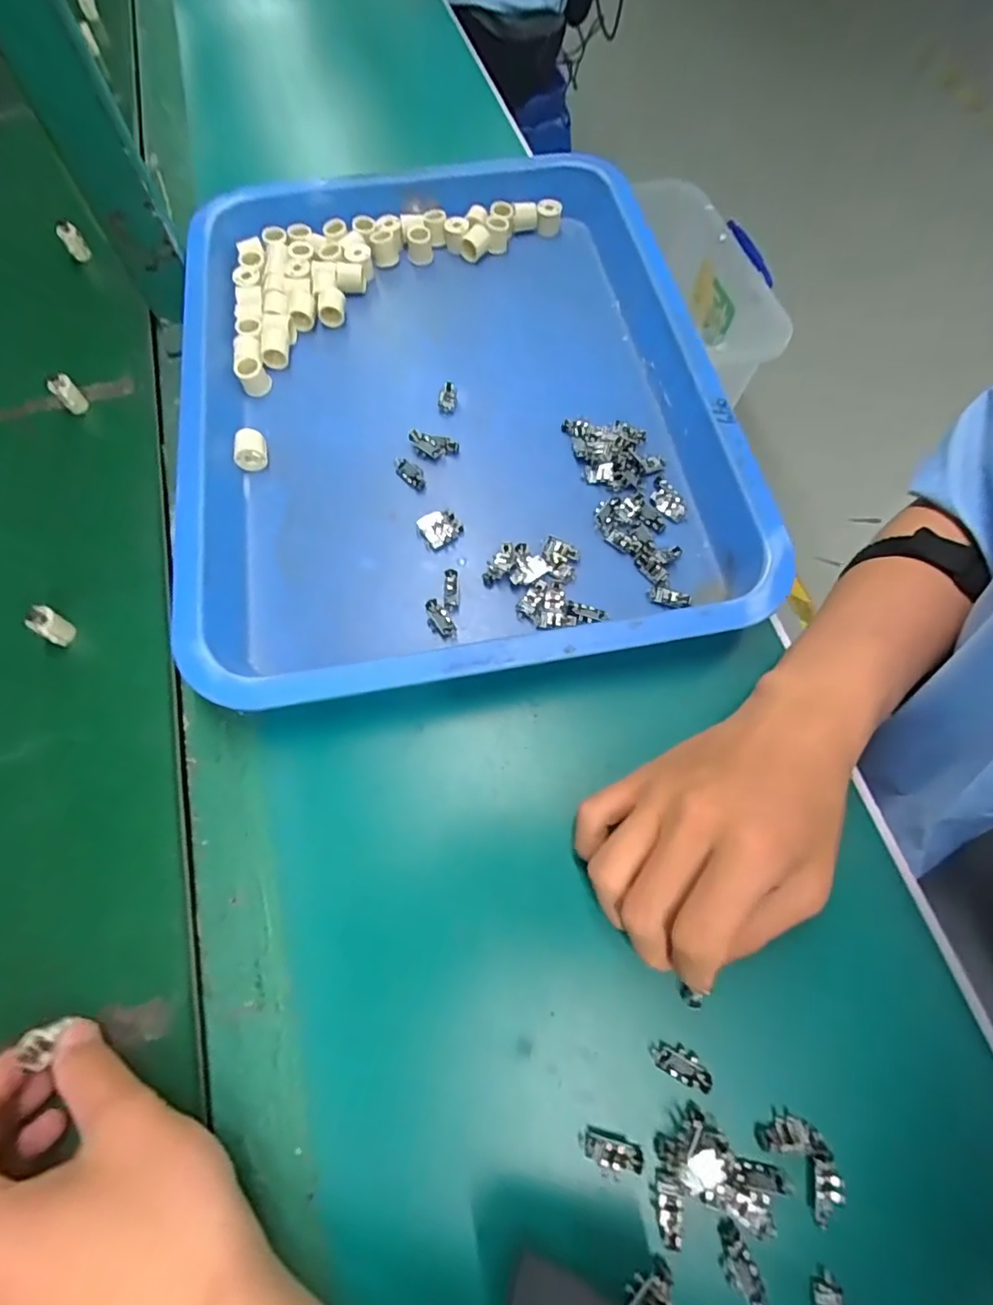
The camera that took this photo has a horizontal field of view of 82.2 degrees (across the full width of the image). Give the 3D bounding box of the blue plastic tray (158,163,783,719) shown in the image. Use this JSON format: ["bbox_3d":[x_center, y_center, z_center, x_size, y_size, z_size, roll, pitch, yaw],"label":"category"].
[{"bbox_3d":[-0.033,-0.183,0.400,0.335,0.069,0.434,-10,68,-2],"label":"blue plastic tray"}]

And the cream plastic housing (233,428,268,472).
[{"bbox_3d":[-0.163,-0.133,0.379,0.018,0.020,0.024,-9,67,-4],"label":"cream plastic housing"}]

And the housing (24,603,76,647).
[{"bbox_3d":[-0.257,-0.015,0.330,0.013,0.025,0.014,29,70,12],"label":"housing"}]

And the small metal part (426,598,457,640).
[{"bbox_3d":[-0.034,-0.019,0.336,0.013,0.006,0.025,-34,71,-13],"label":"small metal part"}]

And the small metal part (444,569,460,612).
[{"bbox_3d":[-0.027,-0.038,0.340,0.009,0.011,0.026,-5,67,-2],"label":"small metal part"}]

